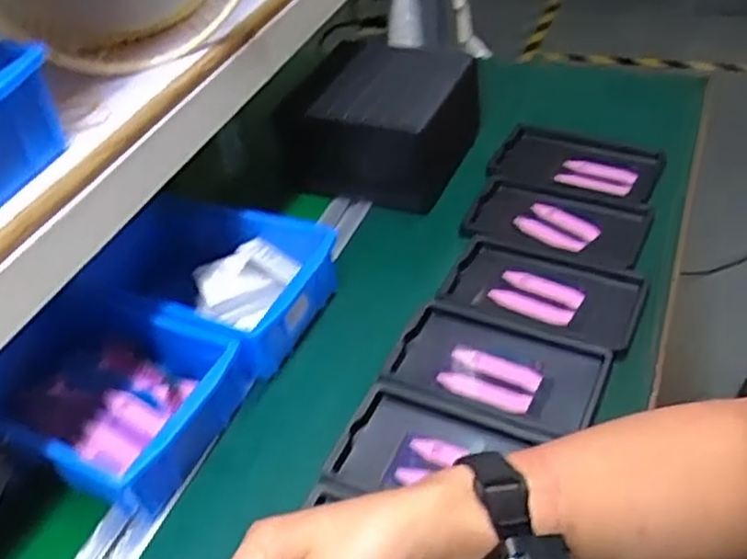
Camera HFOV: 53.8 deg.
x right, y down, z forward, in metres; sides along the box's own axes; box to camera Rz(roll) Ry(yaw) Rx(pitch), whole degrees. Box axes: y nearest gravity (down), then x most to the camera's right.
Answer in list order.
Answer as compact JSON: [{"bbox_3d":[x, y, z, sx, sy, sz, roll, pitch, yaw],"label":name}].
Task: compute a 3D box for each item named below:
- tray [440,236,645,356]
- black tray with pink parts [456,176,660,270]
[{"bbox_3d":[0.146,0.012,0.640,0.162,0.025,0.101,15,48,25],"label":"tray"},{"bbox_3d":[0.172,-0.055,0.693,0.159,0.014,0.098,16,48,26],"label":"black tray with pink parts"}]

